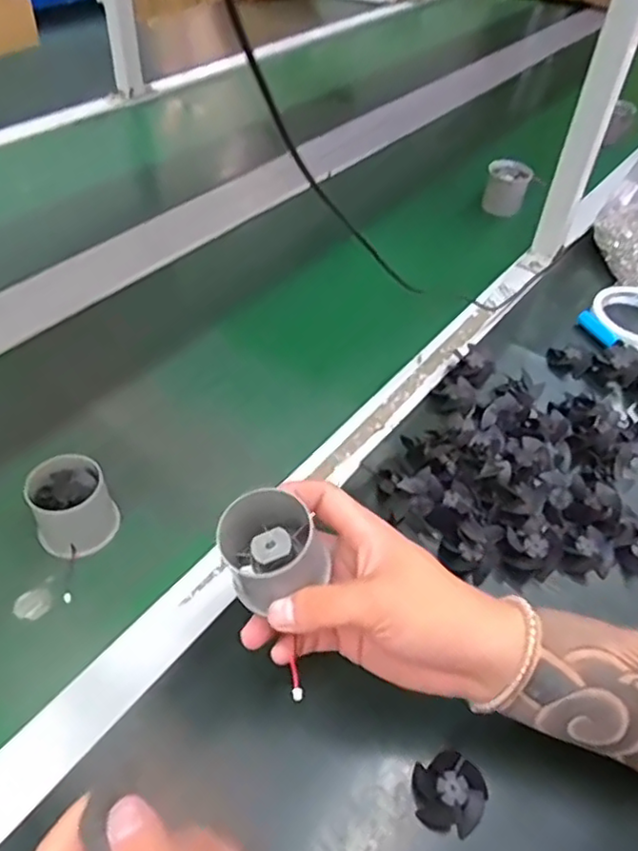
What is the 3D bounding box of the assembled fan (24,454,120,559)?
[{"bbox_3d":[-0.176,0.059,0.454,0.053,0.055,0.051,3,48,-3],"label":"assembled fan"}]

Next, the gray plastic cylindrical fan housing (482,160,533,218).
[{"bbox_3d":[0.249,-0.316,0.843,0.058,0.053,0.055,19,49,11],"label":"gray plastic cylindrical fan housing"}]

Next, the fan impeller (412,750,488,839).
[{"bbox_3d":[0.075,0.209,0.362,0.039,0.012,0.041,3,48,-3],"label":"fan impeller"}]

